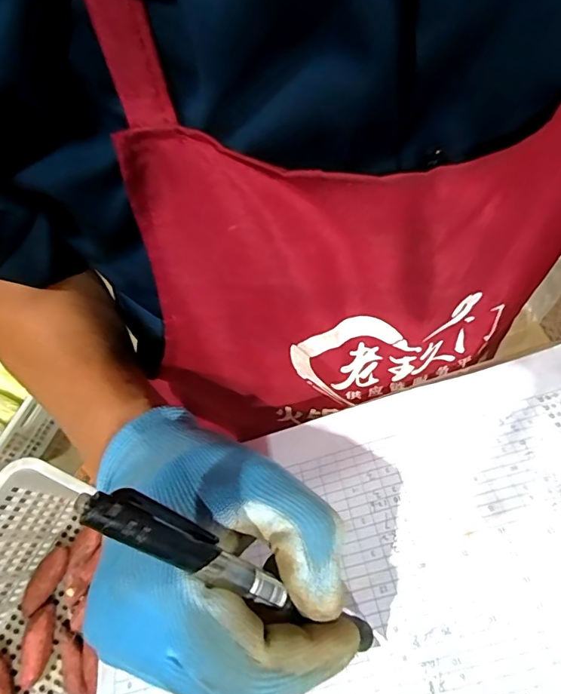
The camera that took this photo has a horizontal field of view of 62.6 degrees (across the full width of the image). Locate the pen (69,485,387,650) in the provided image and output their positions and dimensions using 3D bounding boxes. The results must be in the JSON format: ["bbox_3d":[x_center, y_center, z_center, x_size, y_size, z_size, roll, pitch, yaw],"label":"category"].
[{"bbox_3d":[-0.013,0.082,0.166,0.129,0.012,0.012,38,68,-23],"label":"pen"}]

